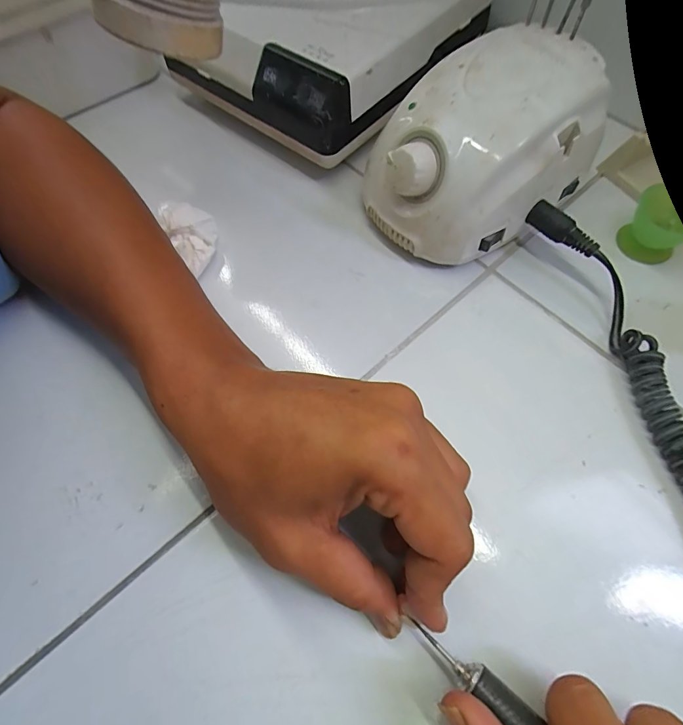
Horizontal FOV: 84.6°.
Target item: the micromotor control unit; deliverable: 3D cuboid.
[{"bbox_3d":[0.089,-0.134,0.242,0.135,0.082,0.098,-35,69,-12],"label":"micromotor control unit"}]

